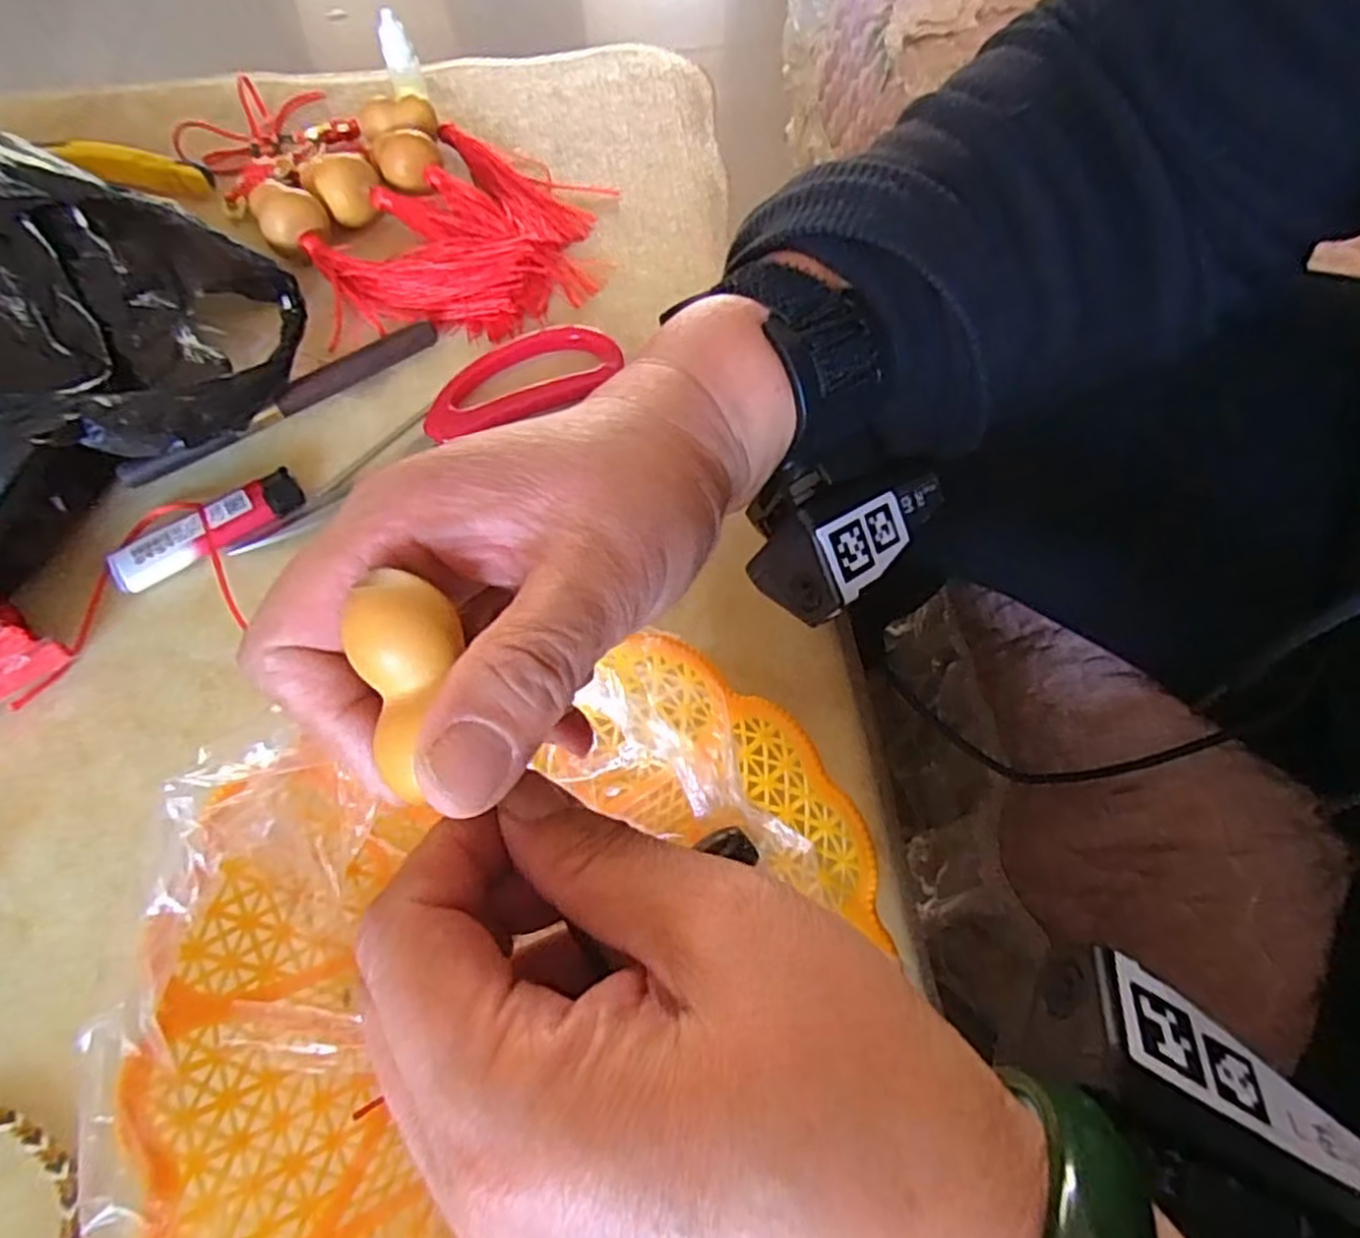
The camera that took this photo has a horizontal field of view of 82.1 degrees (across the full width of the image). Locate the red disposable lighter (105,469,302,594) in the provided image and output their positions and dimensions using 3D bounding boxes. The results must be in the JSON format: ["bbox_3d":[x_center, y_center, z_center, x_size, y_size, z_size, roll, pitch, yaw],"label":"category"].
[{"bbox_3d":[-0.204,-0.039,0.338,0.080,0.010,0.024,-32,68,-15],"label":"red disposable lighter"}]

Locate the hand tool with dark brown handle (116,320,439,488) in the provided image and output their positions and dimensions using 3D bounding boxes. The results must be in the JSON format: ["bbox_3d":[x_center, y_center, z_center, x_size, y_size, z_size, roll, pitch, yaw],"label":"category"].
[{"bbox_3d":[-0.184,-0.102,0.366,0.152,0.012,0.010,-32,68,-15],"label":"hand tool with dark brown handle"}]

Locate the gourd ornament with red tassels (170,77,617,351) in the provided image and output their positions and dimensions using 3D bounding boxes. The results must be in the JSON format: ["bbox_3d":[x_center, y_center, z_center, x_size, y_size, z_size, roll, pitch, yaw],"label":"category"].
[{"bbox_3d":[-0.159,-0.246,0.431,0.153,0.030,0.255,-37,69,-17],"label":"gourd ornament with red tassels"}]

